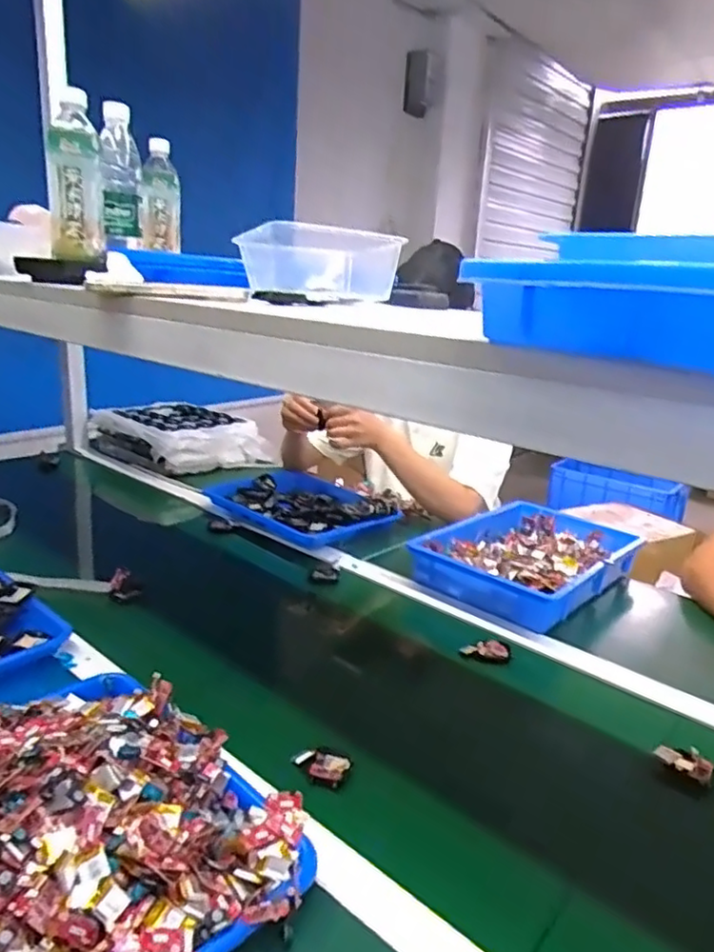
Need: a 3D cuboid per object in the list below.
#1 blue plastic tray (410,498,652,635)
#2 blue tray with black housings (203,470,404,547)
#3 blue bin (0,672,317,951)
[{"bbox_3d":[0.280,0.128,1.067,0.250,0.054,0.364,17,22,38],"label":"blue plastic tray"},{"bbox_3d":[-0.106,0.047,1.243,0.241,0.044,0.340,-13,24,-42],"label":"blue tray with black housings"},{"bbox_3d":[-0.215,0.255,0.502,0.263,0.072,0.331,-12,23,-41],"label":"blue bin"}]

